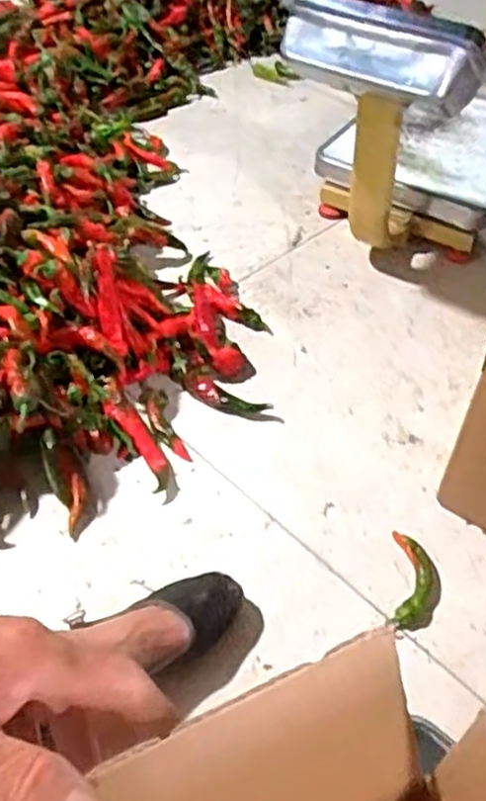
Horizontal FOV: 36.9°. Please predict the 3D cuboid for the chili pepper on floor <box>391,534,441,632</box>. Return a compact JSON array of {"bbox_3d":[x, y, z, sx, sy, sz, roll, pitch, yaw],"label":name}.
[{"bbox_3d":[0.171,0.179,0.724,0.044,0.011,0.103,8,49,7],"label":"chili pepper on floor"}]

